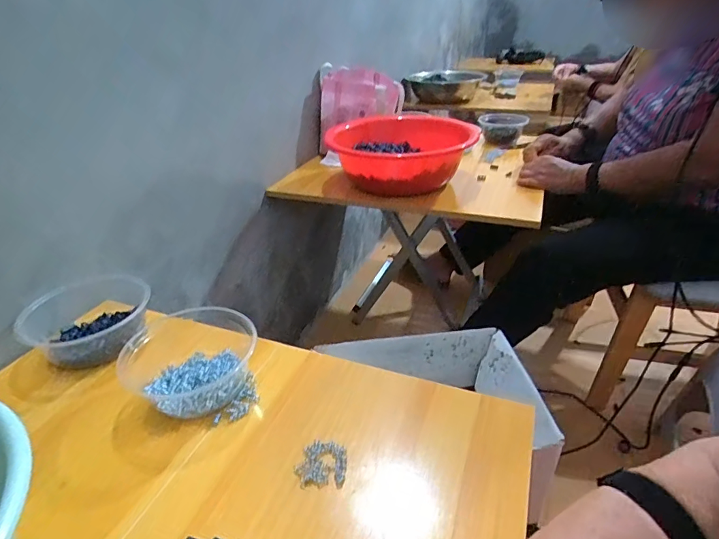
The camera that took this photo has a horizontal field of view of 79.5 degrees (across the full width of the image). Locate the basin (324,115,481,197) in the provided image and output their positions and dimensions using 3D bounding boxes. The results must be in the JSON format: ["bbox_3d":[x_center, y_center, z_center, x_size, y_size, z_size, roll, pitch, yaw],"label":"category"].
[{"bbox_3d":[0.096,-0.259,0.985,0.310,0.110,0.305,3,32,10],"label":"basin"}]

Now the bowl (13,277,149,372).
[{"bbox_3d":[-0.340,0.065,0.549,0.131,0.056,0.129,-2,32,1],"label":"bowl"}]

